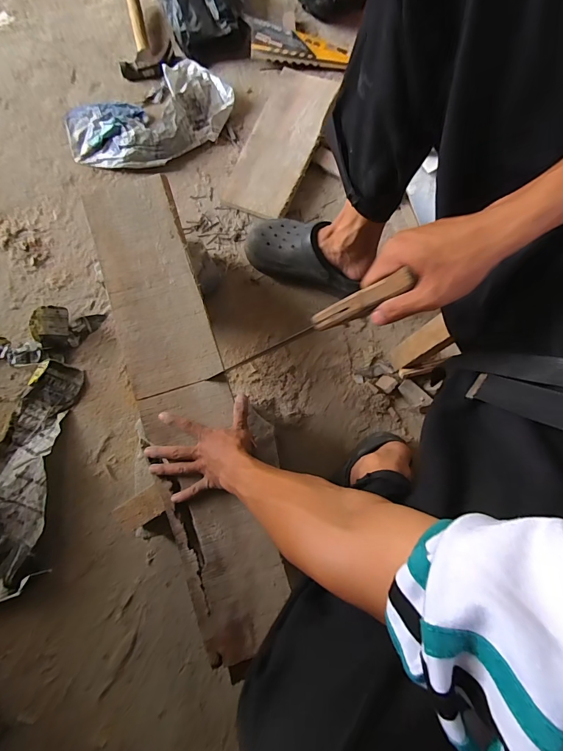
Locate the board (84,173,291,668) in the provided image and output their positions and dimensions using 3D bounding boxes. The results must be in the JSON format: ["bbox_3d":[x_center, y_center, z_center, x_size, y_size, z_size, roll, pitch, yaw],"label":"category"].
[{"bbox_3d":[-0.152,0.039,0.562,0.141,0.015,0.750,-16,85,-2],"label":"board"}]

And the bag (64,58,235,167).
[{"bbox_3d":[-0.285,-0.562,0.782,0.369,0.051,0.195,-22,80,-3],"label":"bag"}]

